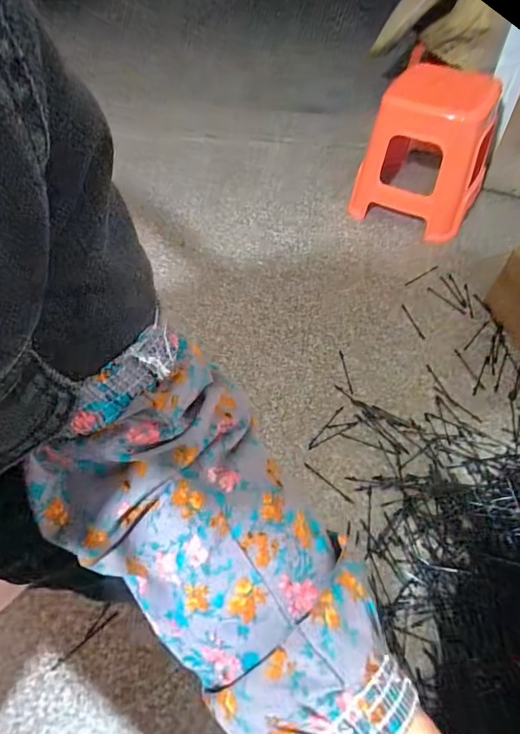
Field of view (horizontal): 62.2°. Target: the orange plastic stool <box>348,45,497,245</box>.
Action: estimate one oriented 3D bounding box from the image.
[{"bbox_3d":[0.486,-0.620,1.229,0.318,0.320,0.290,27,60,20],"label":"orange plastic stool"}]

